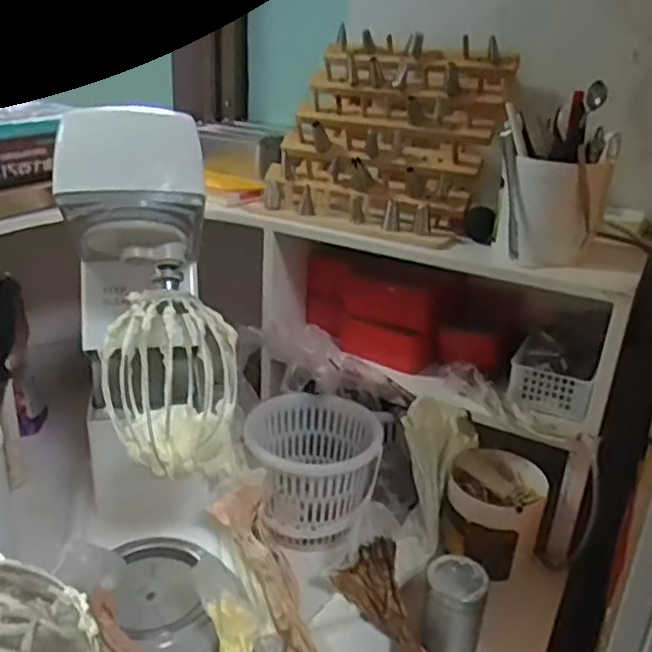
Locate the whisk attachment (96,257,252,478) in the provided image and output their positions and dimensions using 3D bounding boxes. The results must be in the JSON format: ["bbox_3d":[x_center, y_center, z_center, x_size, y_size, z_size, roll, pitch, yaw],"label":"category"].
[{"bbox_3d":[-0.146,0.052,0.633,0.123,0.172,0.120,-5,25,-18],"label":"whisk attachment"}]

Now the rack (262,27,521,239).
[{"bbox_3d":[0.084,-0.274,0.924,0.280,0.223,0.213,14,26,25],"label":"rack"}]

